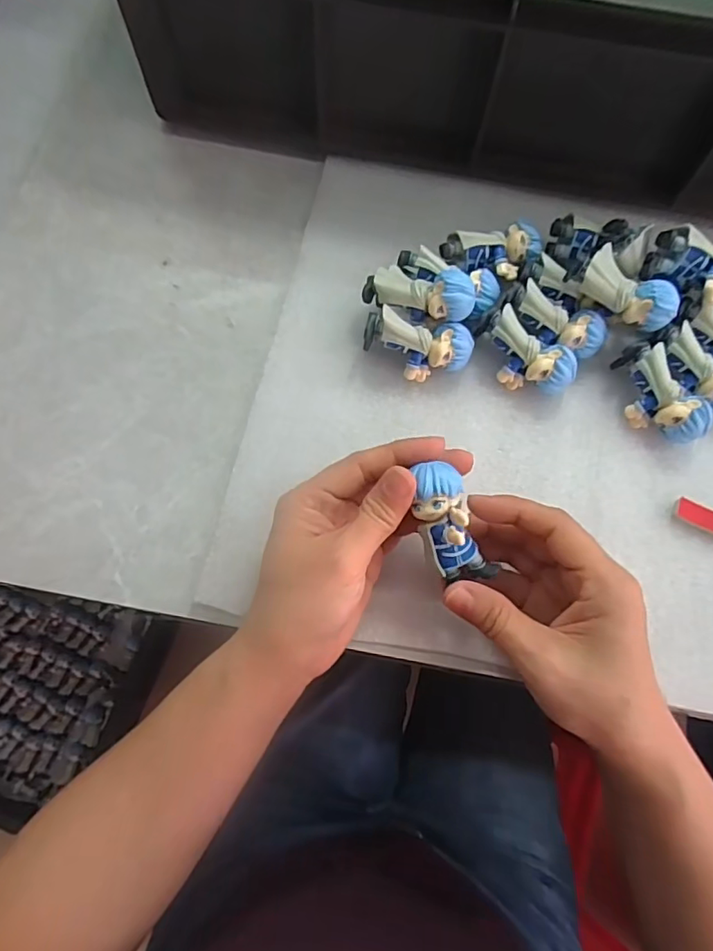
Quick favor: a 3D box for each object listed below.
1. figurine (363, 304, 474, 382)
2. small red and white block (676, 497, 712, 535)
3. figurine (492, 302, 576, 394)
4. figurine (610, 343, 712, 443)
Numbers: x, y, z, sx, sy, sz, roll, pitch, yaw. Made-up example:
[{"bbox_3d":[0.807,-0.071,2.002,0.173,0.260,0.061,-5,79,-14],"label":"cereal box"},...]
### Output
[{"bbox_3d":[0.035,-0.074,0.322,0.062,0.033,0.026,10,71,3],"label":"figurine"},{"bbox_3d":[0.199,0.025,0.310,0.038,0.004,0.014,25,72,8],"label":"small red and white block"},{"bbox_3d":[0.100,-0.067,0.323,0.052,0.032,0.027,33,73,10],"label":"figurine"},{"bbox_3d":[0.172,-0.045,0.318,0.028,0.033,0.063,-31,74,-11],"label":"figurine"}]

